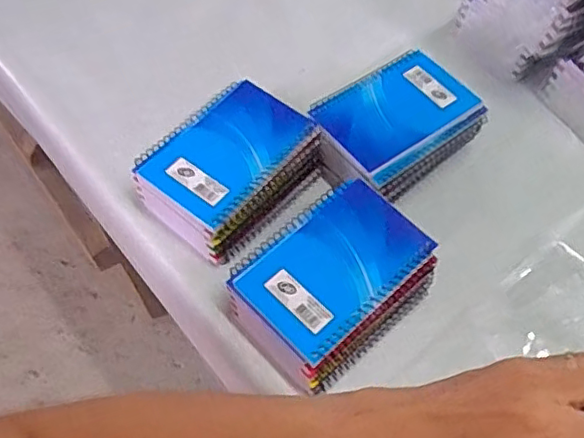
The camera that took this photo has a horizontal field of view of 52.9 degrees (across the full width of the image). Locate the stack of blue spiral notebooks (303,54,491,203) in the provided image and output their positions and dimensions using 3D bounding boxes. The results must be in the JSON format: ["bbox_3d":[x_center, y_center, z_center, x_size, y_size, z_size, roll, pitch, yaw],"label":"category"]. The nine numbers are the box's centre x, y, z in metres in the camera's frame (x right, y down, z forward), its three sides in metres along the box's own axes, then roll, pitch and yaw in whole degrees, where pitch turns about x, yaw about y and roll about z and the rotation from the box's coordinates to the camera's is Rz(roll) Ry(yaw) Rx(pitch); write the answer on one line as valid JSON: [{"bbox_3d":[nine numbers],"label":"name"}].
[{"bbox_3d":[0.087,-0.077,0.523,0.145,0.058,0.098,-33,65,-20],"label":"stack of blue spiral notebooks"}]

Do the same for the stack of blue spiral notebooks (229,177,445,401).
[{"bbox_3d":[0.030,0.049,0.446,0.134,0.059,0.098,-37,66,-21],"label":"stack of blue spiral notebooks"}]

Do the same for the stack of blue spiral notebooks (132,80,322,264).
[{"bbox_3d":[-0.050,-0.042,0.495,0.104,0.052,0.136,38,65,20],"label":"stack of blue spiral notebooks"}]

